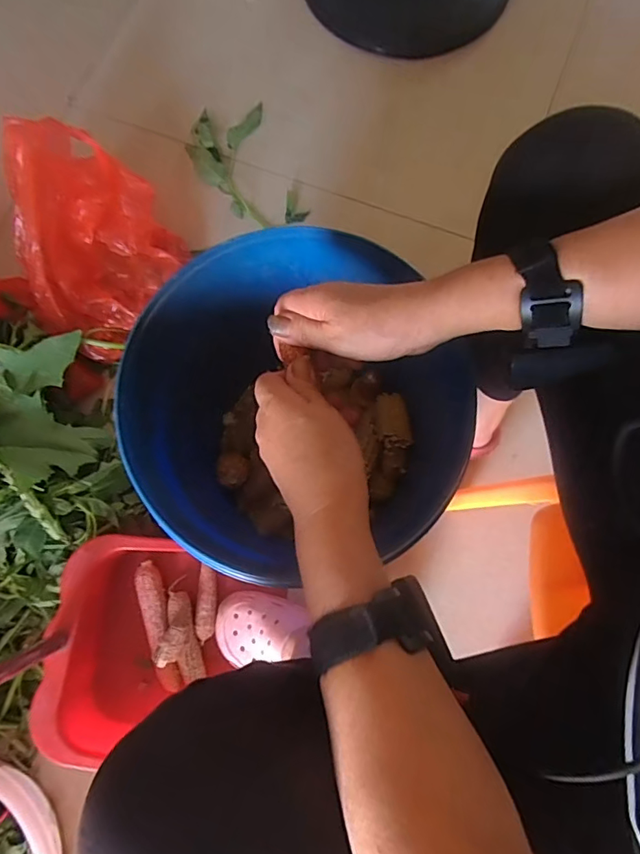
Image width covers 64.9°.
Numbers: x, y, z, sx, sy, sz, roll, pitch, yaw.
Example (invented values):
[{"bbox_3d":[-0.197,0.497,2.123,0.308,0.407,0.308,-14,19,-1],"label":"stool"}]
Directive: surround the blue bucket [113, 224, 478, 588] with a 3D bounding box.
[{"bbox_3d":[-0.030,-0.007,0.583,0.284,0.333,0.266,0,79,1],"label":"blue bucket"}]

